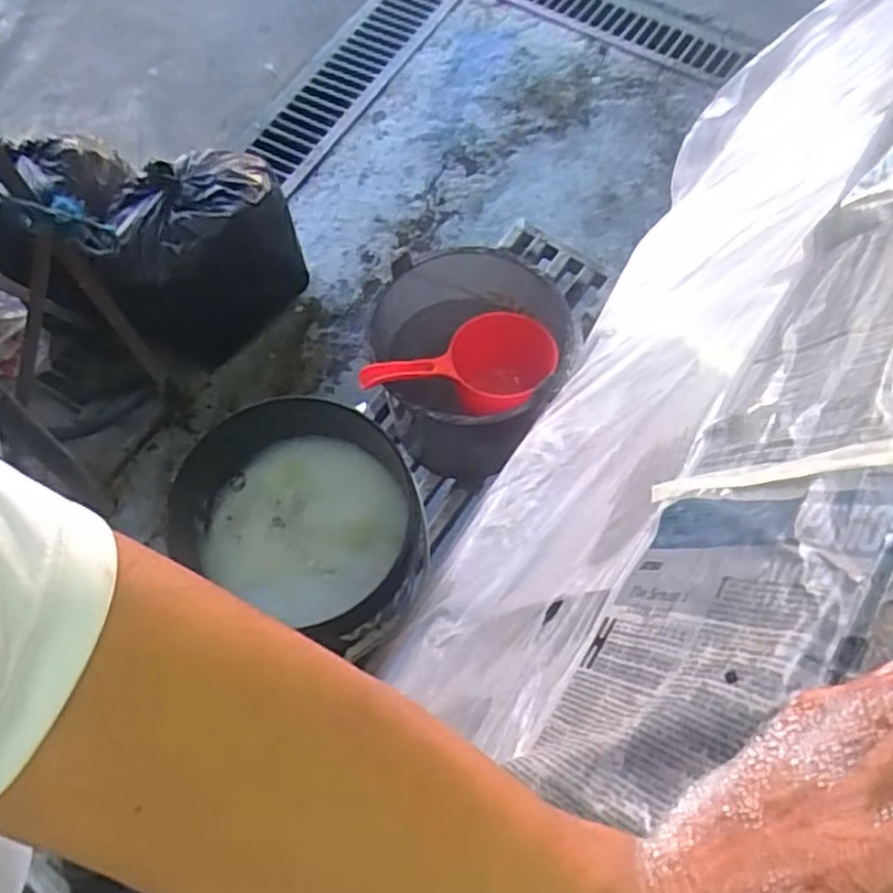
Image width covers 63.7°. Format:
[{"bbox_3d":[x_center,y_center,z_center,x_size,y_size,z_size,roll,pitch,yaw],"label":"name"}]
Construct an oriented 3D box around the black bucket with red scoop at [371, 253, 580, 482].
[{"bbox_3d":[0.031,-0.145,1.169,0.337,0.277,0.315,-1,67,2],"label":"black bucket with red scoop"}]

